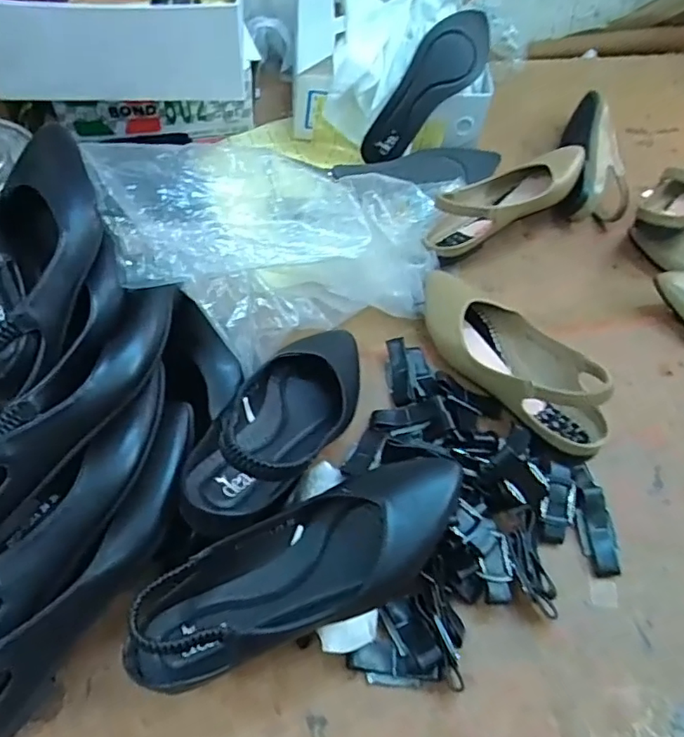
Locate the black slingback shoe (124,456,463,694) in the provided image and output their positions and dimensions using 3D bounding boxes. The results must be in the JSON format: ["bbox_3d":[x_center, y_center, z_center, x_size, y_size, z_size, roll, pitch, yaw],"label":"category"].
[{"bbox_3d":[-0.024,0.130,0.367,0.236,0.059,0.082,-19,59,-18],"label":"black slingback shoe"}]

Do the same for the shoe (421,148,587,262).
[{"bbox_3d":[0.192,-0.204,0.670,0.229,0.066,0.086,-29,62,-23],"label":"shoe"}]

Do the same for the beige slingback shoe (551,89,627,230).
[{"bbox_3d":[0.338,-0.279,0.736,0.080,0.084,0.208,15,55,5],"label":"beige slingback shoe"}]

